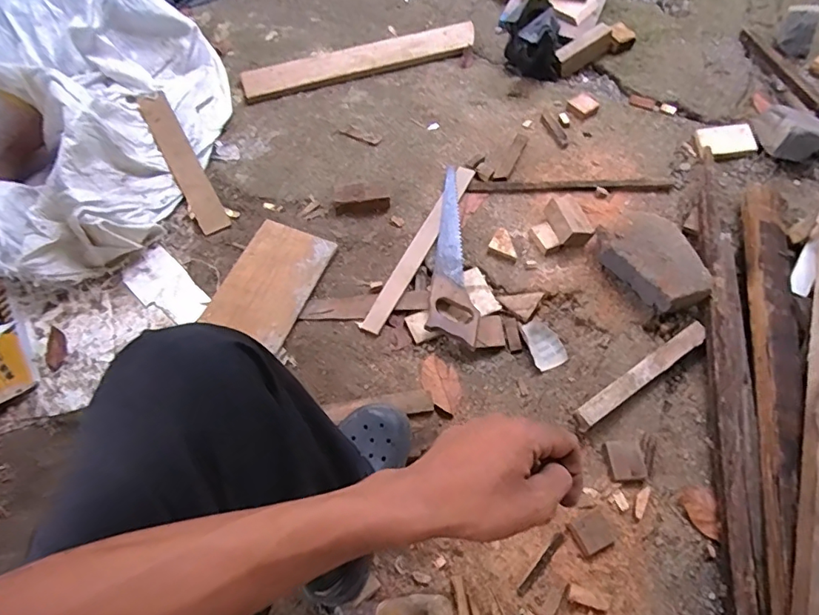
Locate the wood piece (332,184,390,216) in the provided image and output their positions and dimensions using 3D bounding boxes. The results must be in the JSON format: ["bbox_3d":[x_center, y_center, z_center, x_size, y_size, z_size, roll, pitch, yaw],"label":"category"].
[{"bbox_3d":[-0.102,-0.231,1.076,0.117,0.033,0.067,-1,60,1],"label":"wood piece"}]

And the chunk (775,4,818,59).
[{"bbox_3d":[0.994,-0.703,1.291,0.098,0.098,0.075,30,65,18],"label":"chunk"}]

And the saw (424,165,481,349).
[{"bbox_3d":[0.094,-0.123,1.014,0.091,0.029,0.416,3,60,4],"label":"saw"}]

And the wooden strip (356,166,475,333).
[{"bbox_3d":[0.026,-0.130,1.027,0.045,0.009,0.433,25,66,15],"label":"wooden strip"}]

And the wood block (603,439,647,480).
[{"bbox_3d":[0.338,0.240,0.792,0.050,0.017,0.061,-6,60,-1],"label":"wood block"}]

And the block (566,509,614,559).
[{"bbox_3d":[0.263,0.326,0.729,0.052,0.017,0.049,-22,61,-11],"label":"block"}]

